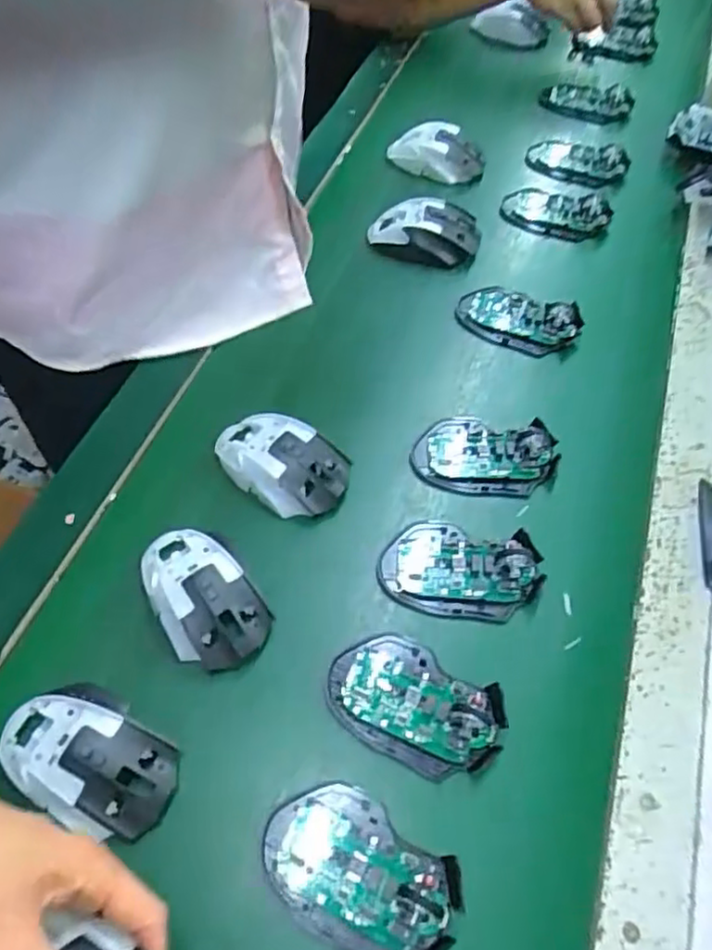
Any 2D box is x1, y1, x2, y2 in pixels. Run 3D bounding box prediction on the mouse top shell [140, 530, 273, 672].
[{"bbox_3d":[-0.110,0.083,0.476,0.065,0.038,0.117,-32,62,-21],"label":"mouse top shell"}]

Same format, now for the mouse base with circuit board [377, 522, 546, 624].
[{"bbox_3d":[0.077,0.066,0.499,0.112,0.021,0.071,13,56,8],"label":"mouse base with circuit board"}]

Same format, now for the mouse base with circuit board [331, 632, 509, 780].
[{"bbox_3d":[0.038,0.147,0.443,0.112,0.021,0.073,28,59,17],"label":"mouse base with circuit board"}]

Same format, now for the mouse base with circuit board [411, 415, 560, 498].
[{"bbox_3d":[0.106,-0.022,0.558,0.113,0.023,0.074,9,55,5],"label":"mouse base with circuit board"}]

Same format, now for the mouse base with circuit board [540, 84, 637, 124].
[{"bbox_3d":[0.303,-0.489,0.893,0.115,0.029,0.067,21,58,9],"label":"mouse base with circuit board"}]

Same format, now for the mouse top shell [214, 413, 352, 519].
[{"bbox_3d":[-0.062,-0.011,0.540,0.111,0.033,0.060,24,58,15],"label":"mouse top shell"}]

